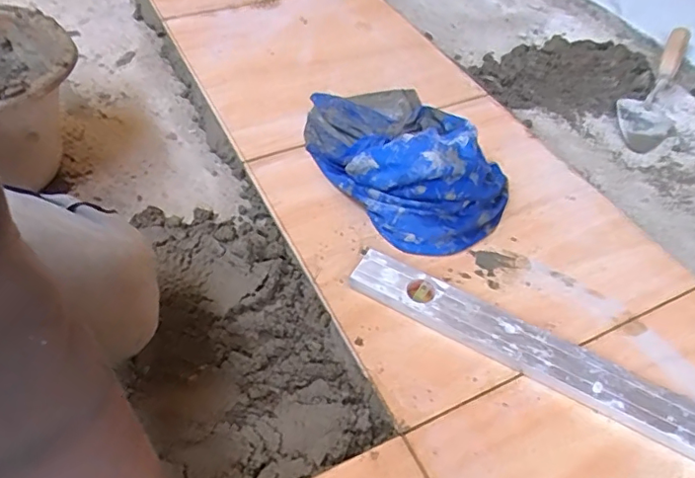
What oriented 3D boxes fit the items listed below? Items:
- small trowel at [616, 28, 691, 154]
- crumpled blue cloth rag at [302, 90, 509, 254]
[{"bbox_3d":[0.492,-0.236,0.880,0.086,0.035,0.262,25,72,17],"label":"small trowel"},{"bbox_3d":[0.067,-0.125,0.695,0.195,0.083,0.314,-23,54,-23],"label":"crumpled blue cloth rag"}]

